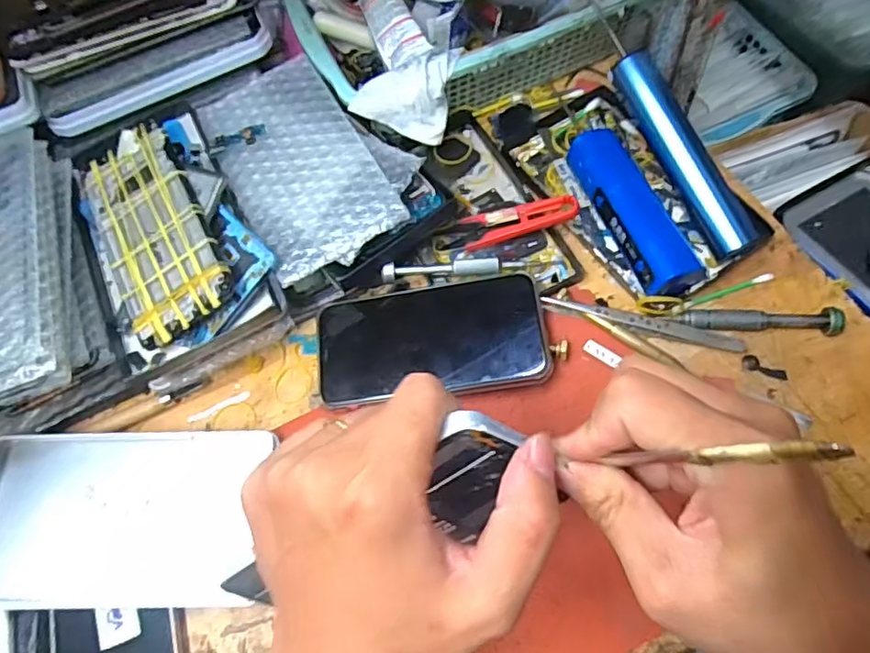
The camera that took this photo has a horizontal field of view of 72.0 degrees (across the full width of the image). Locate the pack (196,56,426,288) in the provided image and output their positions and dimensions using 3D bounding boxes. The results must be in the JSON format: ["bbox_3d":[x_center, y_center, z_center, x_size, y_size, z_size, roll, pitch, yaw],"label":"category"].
[{"bbox_3d":[-0.087,-0.120,0.411,0.112,0.015,0.167,-30,65,-8],"label":"pack"}]

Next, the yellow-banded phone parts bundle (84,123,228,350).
[{"bbox_3d":[-0.185,-0.064,0.388,0.068,0.014,0.148,-27,72,-7],"label":"yellow-banded phone parts bundle"}]

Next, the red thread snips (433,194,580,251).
[{"bbox_3d":[0.052,-0.075,0.431,0.100,0.008,0.026,-13,70,13],"label":"red thread snips"}]

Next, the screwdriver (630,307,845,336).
[{"bbox_3d":[0.197,-0.006,0.385,0.123,0.016,0.014,1,65,7],"label":"screwdriver"}]

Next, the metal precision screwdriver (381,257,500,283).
[{"bbox_3d":[0.004,-0.040,0.415,0.081,0.017,0.011,-9,64,2],"label":"metal precision screwdriver"}]

